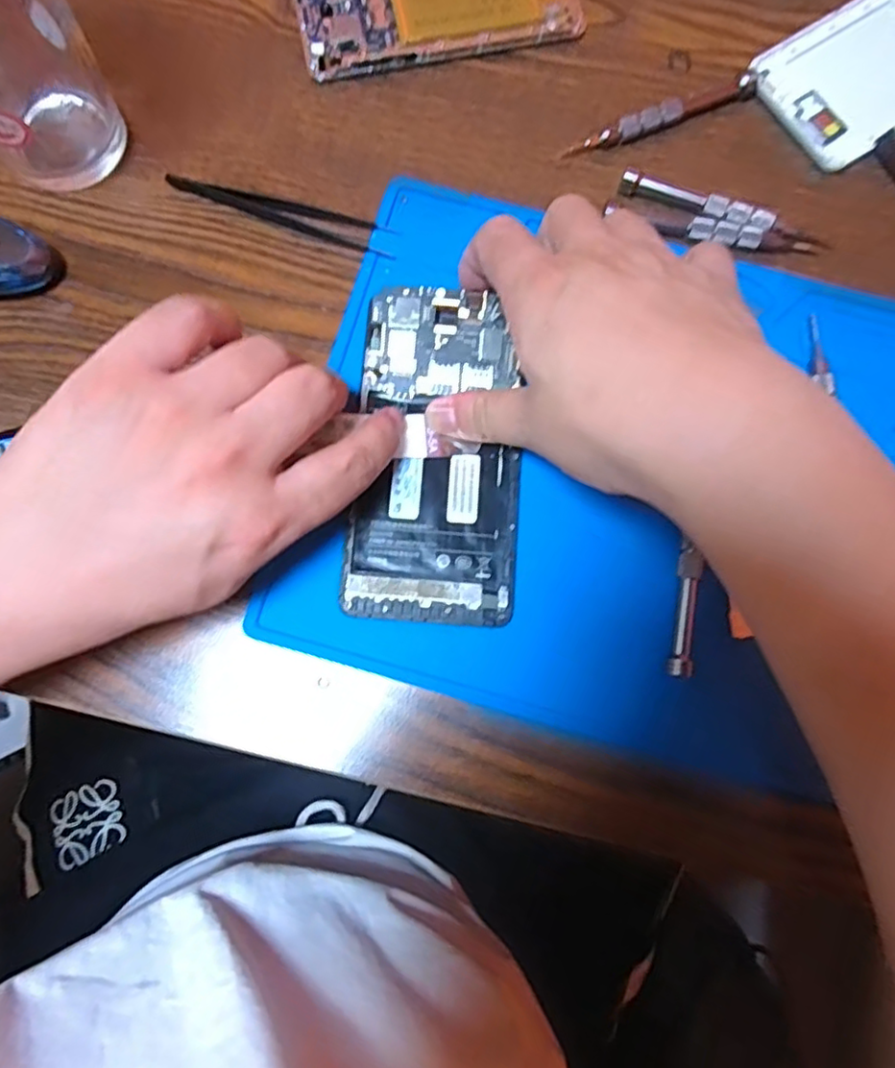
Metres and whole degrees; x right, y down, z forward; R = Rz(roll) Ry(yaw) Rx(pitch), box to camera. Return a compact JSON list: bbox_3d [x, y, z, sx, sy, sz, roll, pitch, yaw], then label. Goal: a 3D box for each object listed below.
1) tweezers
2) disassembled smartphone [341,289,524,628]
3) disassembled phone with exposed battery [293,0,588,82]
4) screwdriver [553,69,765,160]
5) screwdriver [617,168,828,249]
[{"bbox_3d":[-0.078,-0.158,0.302,0.114,0.004,0.017,21,80,3],"label":"tweezers"},{"bbox_3d":[-0.005,-0.034,0.275,0.071,0.008,0.143,1,84,0],"label":"disassembled smartphone"},{"bbox_3d":[-0.005,-0.273,0.322,0.142,0.010,0.065,-13,80,-3],"label":"disassembled phone with exposed battery"},{"bbox_3d":[0.106,-0.205,0.310,0.105,0.010,0.010,-24,81,-5],"label":"screwdriver"},{"bbox_3d":[0.131,-0.154,0.300,0.099,0.010,0.012,23,80,4],"label":"screwdriver"}]

